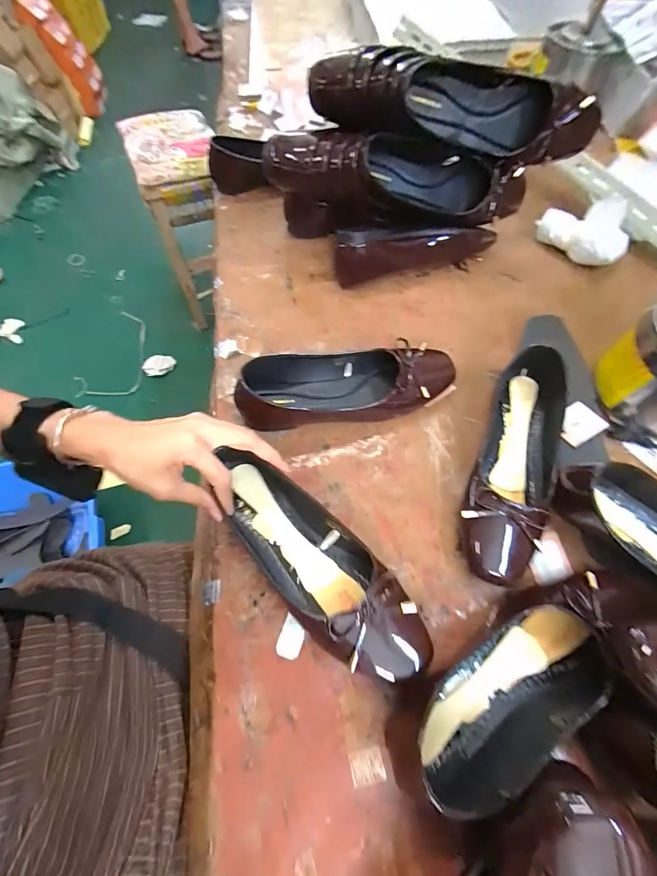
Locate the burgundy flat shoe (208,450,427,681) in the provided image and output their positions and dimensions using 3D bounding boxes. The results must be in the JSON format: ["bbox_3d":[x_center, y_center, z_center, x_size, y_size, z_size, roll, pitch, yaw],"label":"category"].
[{"bbox_3d":[-0.019,0.109,0.334,0.086,0.052,0.252,-40,67,-17],"label":"burgundy flat shoe"}]

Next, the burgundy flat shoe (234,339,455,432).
[{"bbox_3d":[0.025,-0.062,0.416,0.251,0.061,0.080,-12,64,-6],"label":"burgundy flat shoe"}]

